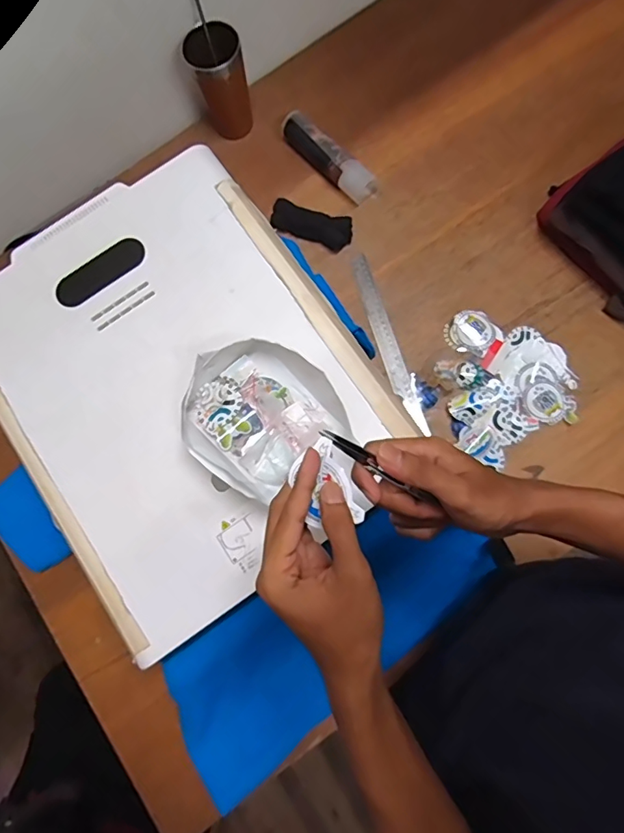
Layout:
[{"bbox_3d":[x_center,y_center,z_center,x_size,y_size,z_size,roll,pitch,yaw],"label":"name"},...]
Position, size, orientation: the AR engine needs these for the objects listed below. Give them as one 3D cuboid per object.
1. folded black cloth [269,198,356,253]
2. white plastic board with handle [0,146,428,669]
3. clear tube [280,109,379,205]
[{"bbox_3d":[0.000,-0.298,0.765,0.127,0.021,0.046,20,81,4],"label":"folded black cloth"},{"bbox_3d":[-0.160,-0.049,0.579,0.397,0.028,0.498,-33,81,-5],"label":"white plastic board with handle"},{"bbox_3d":[0.024,-0.408,0.790,0.184,0.057,0.046,42,83,7],"label":"clear tube"}]

